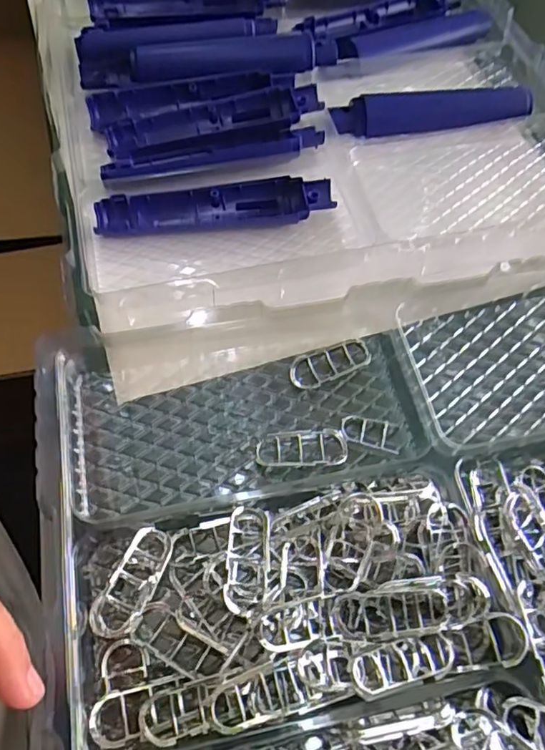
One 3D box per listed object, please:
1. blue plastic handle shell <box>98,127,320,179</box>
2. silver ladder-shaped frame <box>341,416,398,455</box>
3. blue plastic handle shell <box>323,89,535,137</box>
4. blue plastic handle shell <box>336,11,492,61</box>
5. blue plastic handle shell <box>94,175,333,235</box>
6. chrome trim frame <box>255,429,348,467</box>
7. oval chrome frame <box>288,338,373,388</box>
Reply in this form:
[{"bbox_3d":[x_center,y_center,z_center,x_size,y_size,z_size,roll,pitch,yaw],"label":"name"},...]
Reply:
[{"bbox_3d":[-0.043,-0.169,0.411,0.166,0.013,0.028,-11,62,-8],"label":"blue plastic handle shell"},{"bbox_3d":[0.058,0.033,0.322,0.034,0.005,0.019,13,62,5],"label":"silver ladder-shaped frame"},{"bbox_3d":[0.132,-0.222,0.455,0.165,0.014,0.046,-6,62,-5],"label":"blue plastic handle shell"},{"bbox_3d":[0.127,-0.311,0.503,0.167,0.018,0.034,-20,64,-13],"label":"blue plastic handle shell"},{"bbox_3d":[-0.041,-0.120,0.392,0.164,0.019,0.034,-3,62,-4],"label":"blue plastic handle shell"},{"bbox_3d":[0.016,0.043,0.314,0.052,0.009,0.023,-4,62,-4],"label":"chrome trim frame"},{"bbox_3d":[0.037,-0.008,0.341,0.056,0.008,0.021,-21,64,-13],"label":"oval chrome frame"}]

